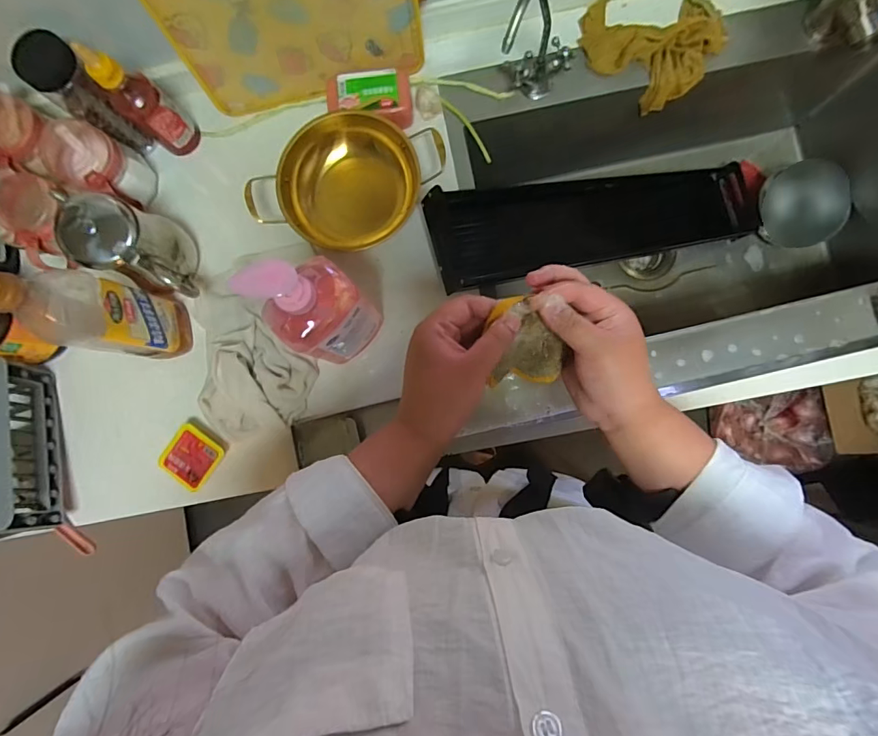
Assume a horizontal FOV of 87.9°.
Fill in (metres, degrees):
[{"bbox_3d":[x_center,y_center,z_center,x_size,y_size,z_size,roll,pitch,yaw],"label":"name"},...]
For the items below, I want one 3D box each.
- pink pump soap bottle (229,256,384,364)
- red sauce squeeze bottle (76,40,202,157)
[{"bbox_3d":[-0.130,-0.065,0.488,0.087,0.272,0.076,-43,85,-1],"label":"pink pump soap bottle"},{"bbox_3d":[-0.382,-0.341,0.587,0.045,0.173,0.057,45,89,5],"label":"red sauce squeeze bottle"}]

